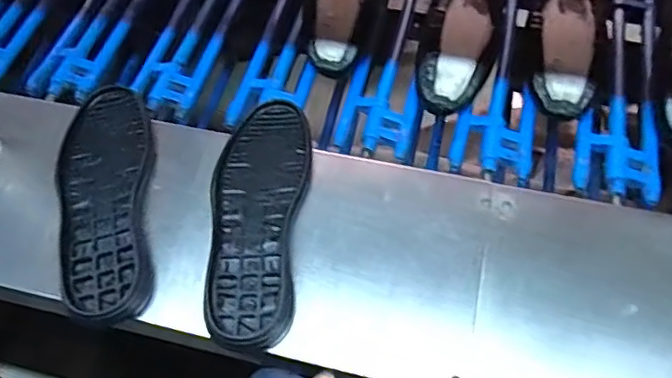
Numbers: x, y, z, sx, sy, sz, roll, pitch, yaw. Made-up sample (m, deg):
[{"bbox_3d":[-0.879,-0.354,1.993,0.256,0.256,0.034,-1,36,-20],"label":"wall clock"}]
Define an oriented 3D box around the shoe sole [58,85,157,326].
[{"bbox_3d":[-0.244,0.007,0.611,0.096,0.022,0.275,-10,58,-2],"label":"shoe sole"}]

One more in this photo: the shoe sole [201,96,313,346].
[{"bbox_3d":[-0.083,0.026,0.600,0.098,0.024,0.276,2,59,6],"label":"shoe sole"}]

